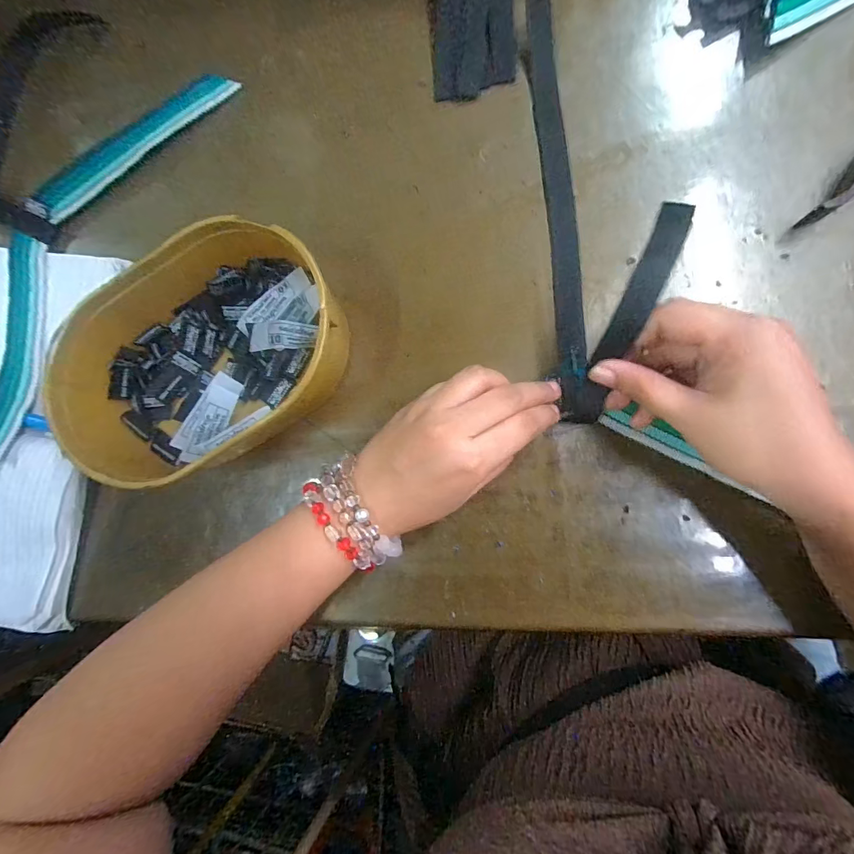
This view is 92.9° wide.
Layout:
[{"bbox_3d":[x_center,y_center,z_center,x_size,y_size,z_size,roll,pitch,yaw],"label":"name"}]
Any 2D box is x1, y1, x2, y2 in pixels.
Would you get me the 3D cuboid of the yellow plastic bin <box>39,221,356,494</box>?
[{"bbox_3d":[-0.146,-0.054,0.272,0.187,0.066,0.149,-29,83,6],"label":"yellow plastic bin"}]

